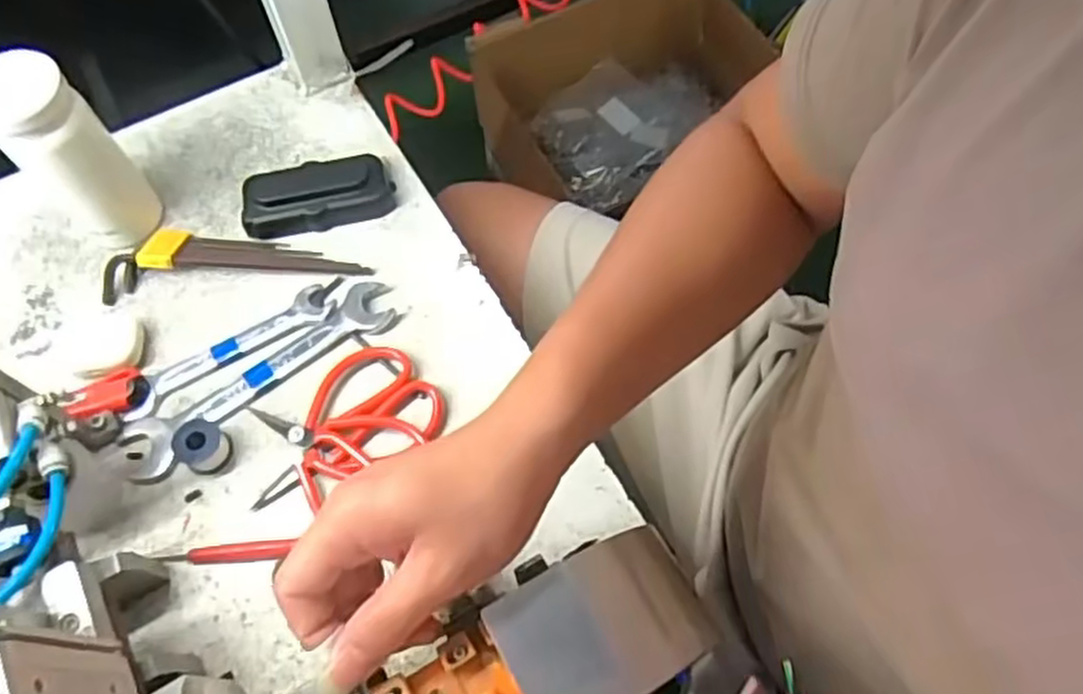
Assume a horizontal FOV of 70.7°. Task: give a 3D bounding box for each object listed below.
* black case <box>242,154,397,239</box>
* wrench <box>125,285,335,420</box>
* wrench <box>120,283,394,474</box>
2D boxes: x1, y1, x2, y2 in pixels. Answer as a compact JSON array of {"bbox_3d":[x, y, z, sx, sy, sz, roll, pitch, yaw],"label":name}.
[{"bbox_3d":[-0.165,-0.115,0.565,0.107,0.022,0.053,-9,65,-4],"label":"black case"},{"bbox_3d":[-0.212,0.001,0.519,0.145,0.010,0.028,-30,68,-14],"label":"wrench"},{"bbox_3d":[-0.187,0.018,0.511,0.197,0.009,0.038,-35,70,-16],"label":"wrench"}]

